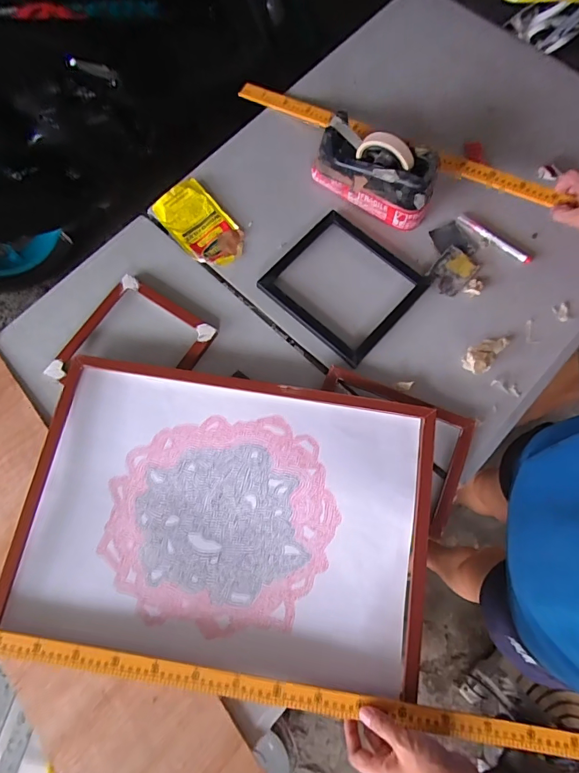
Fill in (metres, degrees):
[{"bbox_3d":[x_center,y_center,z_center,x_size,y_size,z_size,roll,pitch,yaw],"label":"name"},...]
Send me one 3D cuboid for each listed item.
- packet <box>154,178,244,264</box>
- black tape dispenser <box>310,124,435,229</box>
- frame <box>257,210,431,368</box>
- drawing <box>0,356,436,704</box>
[{"bbox_3d":[-0.153,-0.280,0.724,0.095,0.017,0.166,-41,78,-10],"label":"packet"},{"bbox_3d":[0.138,-0.350,0.687,0.205,0.105,0.071,28,77,8],"label":"black tape dispenser"},{"bbox_3d":[0.087,-0.169,0.688,0.214,0.011,0.199,43,79,11],"label":"frame"},{"bbox_3d":[-0.089,0.172,0.582,0.549,0.026,0.369,8,75,3],"label":"drawing"}]

